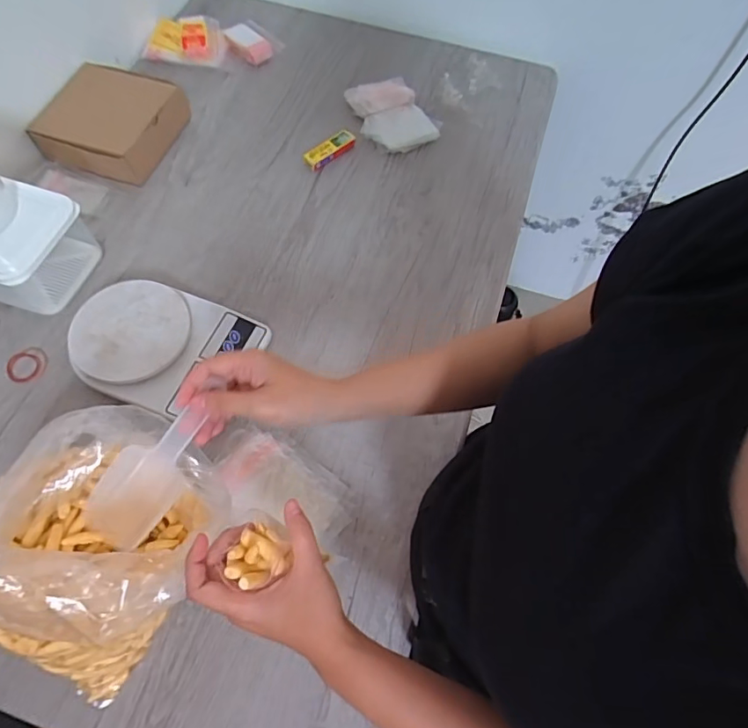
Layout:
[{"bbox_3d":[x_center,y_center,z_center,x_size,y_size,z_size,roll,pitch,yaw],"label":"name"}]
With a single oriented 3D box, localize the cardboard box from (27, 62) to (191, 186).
[{"bbox_3d":[-0.381,-0.353,0.726,0.163,0.066,0.170,20,67,9],"label":"cardboard box"}]

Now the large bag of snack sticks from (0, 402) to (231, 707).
[{"bbox_3d":[-0.221,0.144,0.414,0.195,0.192,0.173,-38,71,-16],"label":"large bag of snack sticks"}]

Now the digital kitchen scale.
[{"bbox_3d":[-0.244,-0.021,0.576,0.208,0.044,0.149,18,66,8],"label":"digital kitchen scale"}]

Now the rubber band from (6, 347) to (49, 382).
[{"bbox_3d":[-0.418,0.001,0.590,0.046,0.004,0.045,0,65,0],"label":"rubber band"}]

